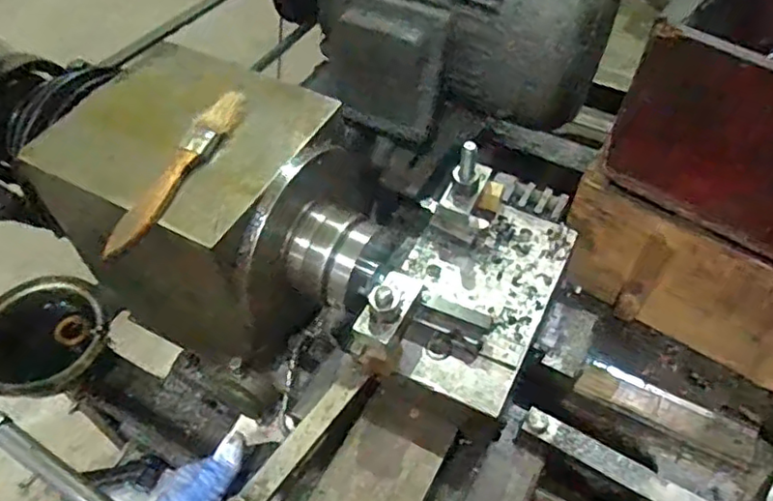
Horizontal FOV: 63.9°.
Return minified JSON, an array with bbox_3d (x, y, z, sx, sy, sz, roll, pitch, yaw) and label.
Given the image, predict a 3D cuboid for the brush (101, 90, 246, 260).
[{"bbox_3d":[-0.137,-0.057,0.408,0.022,0.013,0.154,17,54,14],"label":"brush"}]

